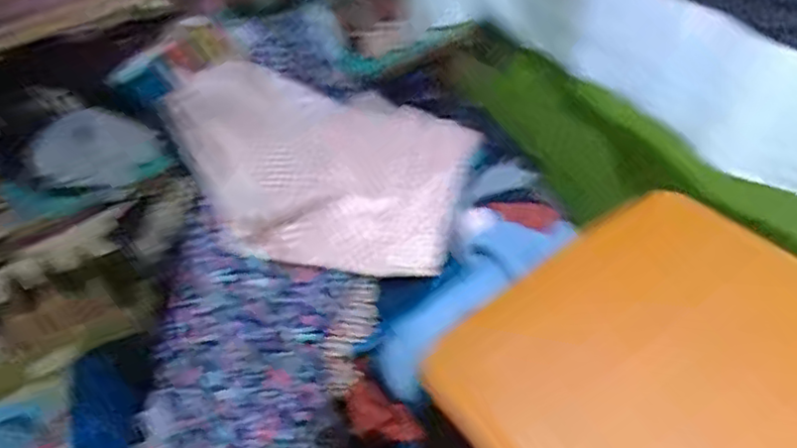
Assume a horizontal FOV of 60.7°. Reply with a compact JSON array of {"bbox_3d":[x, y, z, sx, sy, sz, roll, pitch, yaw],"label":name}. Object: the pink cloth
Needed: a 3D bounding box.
[{"bbox_3d":[-0.136,-0.124,1.173,0.503,0.185,0.356,10,47,12],"label":"pink cloth"}]

